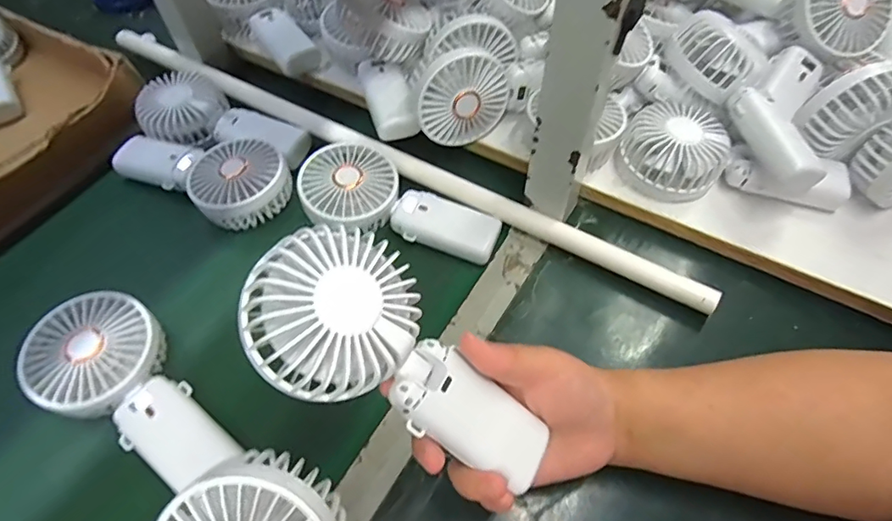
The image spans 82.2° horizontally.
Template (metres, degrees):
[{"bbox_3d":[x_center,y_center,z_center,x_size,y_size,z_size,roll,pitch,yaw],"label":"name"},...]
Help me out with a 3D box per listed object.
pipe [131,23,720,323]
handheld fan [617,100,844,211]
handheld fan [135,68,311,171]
[{"bbox_3d":[-0.081,-0.114,0.500,0.679,0.023,0.022,27,61,18],"label":"pipe"},{"bbox_3d":[0.246,-0.086,0.440,0.182,0.041,0.086,15,58,11],"label":"handheld fan"},{"bbox_3d":[-0.230,-0.138,0.518,0.176,0.037,0.085,28,62,18],"label":"handheld fan"}]

